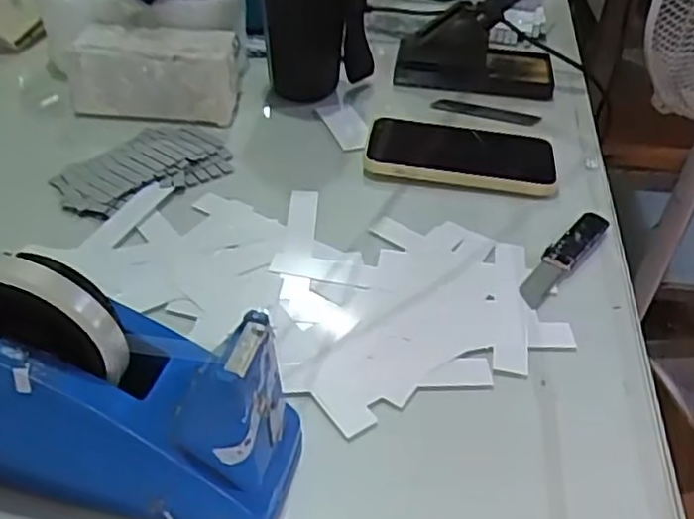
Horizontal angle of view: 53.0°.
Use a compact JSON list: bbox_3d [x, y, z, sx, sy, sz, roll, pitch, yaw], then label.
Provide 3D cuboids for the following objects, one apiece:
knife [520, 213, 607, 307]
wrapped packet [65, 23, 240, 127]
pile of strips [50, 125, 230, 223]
[{"bbox_3d":[0.157,-0.003,0.504,0.025,0.010,0.115,29,46,28],"label":"knife"},{"bbox_3d":[-0.174,-0.166,0.627,0.150,0.069,0.059,6,39,3],"label":"wrapped packet"},{"bbox_3d":[-0.166,-0.075,0.566,0.136,0.010,0.086,-28,49,-33],"label":"pile of strips"}]

